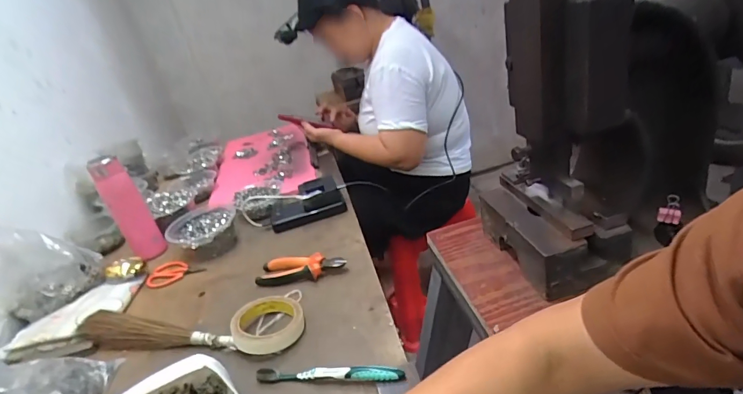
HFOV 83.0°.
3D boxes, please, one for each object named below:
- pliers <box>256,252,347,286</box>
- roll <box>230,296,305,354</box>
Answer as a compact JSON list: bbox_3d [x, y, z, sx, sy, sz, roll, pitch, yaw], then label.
[{"bbox_3d":[-0.118,0.116,0.693,0.145,0.025,0.050,-8,27,13],"label":"pliers"},{"bbox_3d":[-0.145,0.173,0.589,0.096,0.022,0.098,-6,26,3],"label":"roll"}]

